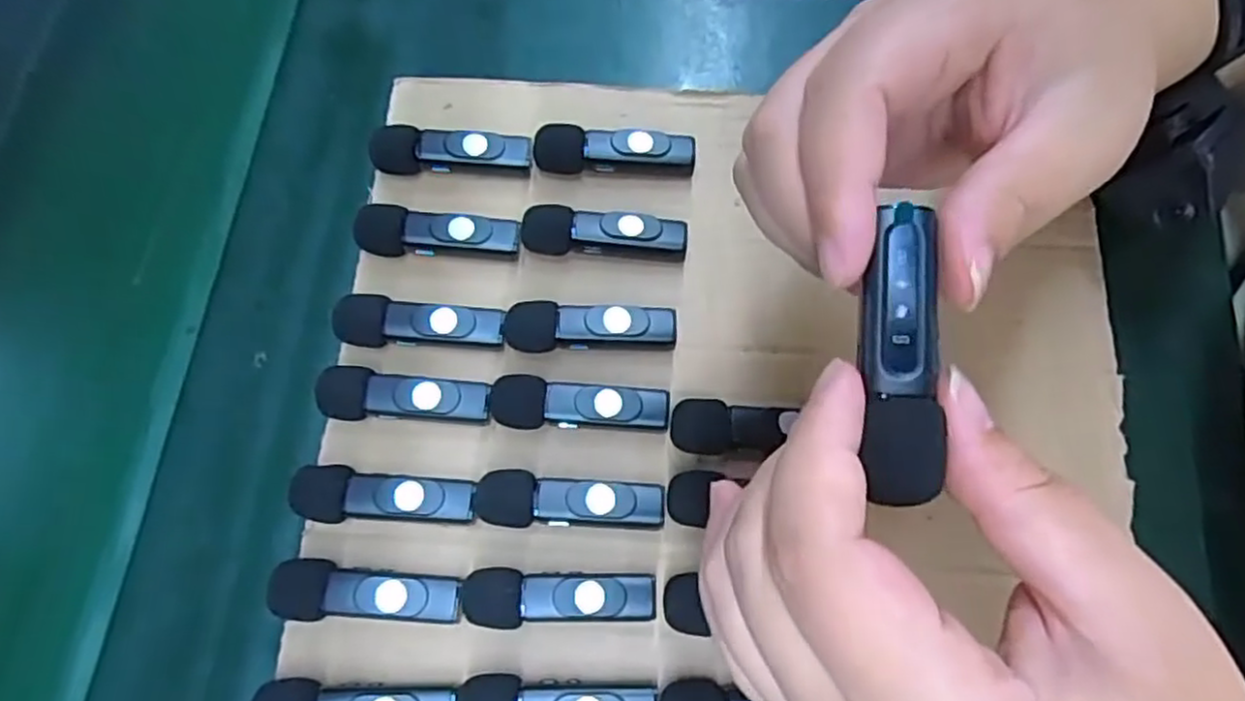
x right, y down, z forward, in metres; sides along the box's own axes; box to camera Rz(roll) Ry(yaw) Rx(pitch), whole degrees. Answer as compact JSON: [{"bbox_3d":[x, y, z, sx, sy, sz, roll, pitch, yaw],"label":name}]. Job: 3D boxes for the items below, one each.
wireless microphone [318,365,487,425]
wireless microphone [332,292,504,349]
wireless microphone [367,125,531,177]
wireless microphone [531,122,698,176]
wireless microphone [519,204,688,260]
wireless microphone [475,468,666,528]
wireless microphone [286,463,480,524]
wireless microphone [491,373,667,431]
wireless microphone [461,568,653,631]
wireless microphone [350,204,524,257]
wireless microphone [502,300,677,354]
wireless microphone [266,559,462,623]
[{"bbox_3d":[-0.080,0.018,0.265,0.061,0.017,0.019,3,73,2],"label":"wireless microphone"},{"bbox_3d":[-0.077,-0.009,0.274,0.062,0.017,0.019,2,73,2],"label":"wireless microphone"},{"bbox_3d":[-0.071,-0.080,0.295,0.065,0.017,0.017,3,73,2],"label":"wireless microphone"},{"bbox_3d":[-0.004,-0.081,0.294,0.065,0.018,0.016,2,73,2],"label":"wireless microphone"},{"bbox_3d":[-0.007,-0.045,0.283,0.064,0.017,0.018,2,73,2],"label":"wireless microphone"},{"bbox_3d":[-0.018,0.054,0.253,0.065,0.018,0.018,3,73,2],"label":"wireless microphone"},{"bbox_3d":[-0.084,0.052,0.255,0.062,0.018,0.019,0,73,1],"label":"wireless microphone"},{"bbox_3d":[-0.016,0.020,0.263,0.064,0.016,0.019,0,73,1],"label":"wireless microphone"},{"bbox_3d":[-0.021,0.084,0.245,0.064,0.018,0.018,-1,73,1],"label":"wireless microphone"},{"bbox_3d":[-0.073,-0.045,0.284,0.062,0.016,0.019,3,73,2],"label":"wireless microphone"},{"bbox_3d":[-0.012,-0.008,0.272,0.064,0.018,0.018,-1,73,1],"label":"wireless microphone"},{"bbox_3d":[-0.087,0.084,0.245,0.063,0.018,0.019,3,73,2],"label":"wireless microphone"}]

